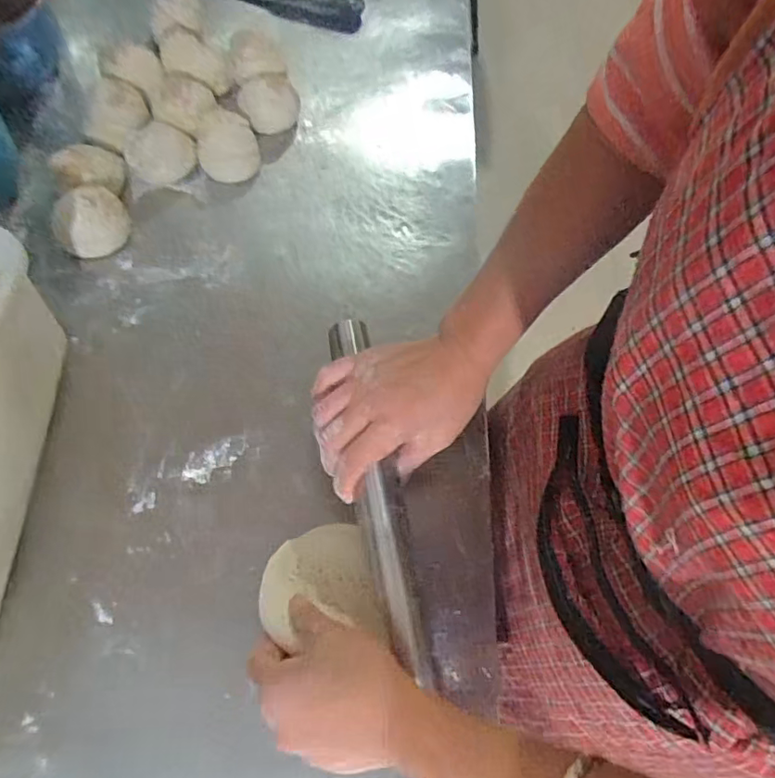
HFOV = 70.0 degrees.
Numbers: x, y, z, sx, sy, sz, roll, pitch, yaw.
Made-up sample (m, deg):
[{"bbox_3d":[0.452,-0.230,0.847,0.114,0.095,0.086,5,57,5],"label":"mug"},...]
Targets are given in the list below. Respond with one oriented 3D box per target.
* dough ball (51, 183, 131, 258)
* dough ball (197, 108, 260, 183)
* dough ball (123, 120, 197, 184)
[{"bbox_3d":[-0.270,-0.153,0.503,0.063,0.047,0.055,-27,72,-18],"label":"dough ball"},{"bbox_3d":[-0.160,-0.241,0.554,0.058,0.049,0.054,2,66,-4],"label":"dough ball"},{"bbox_3d":[-0.223,-0.232,0.547,0.066,0.045,0.056,-17,69,-14],"label":"dough ball"}]

